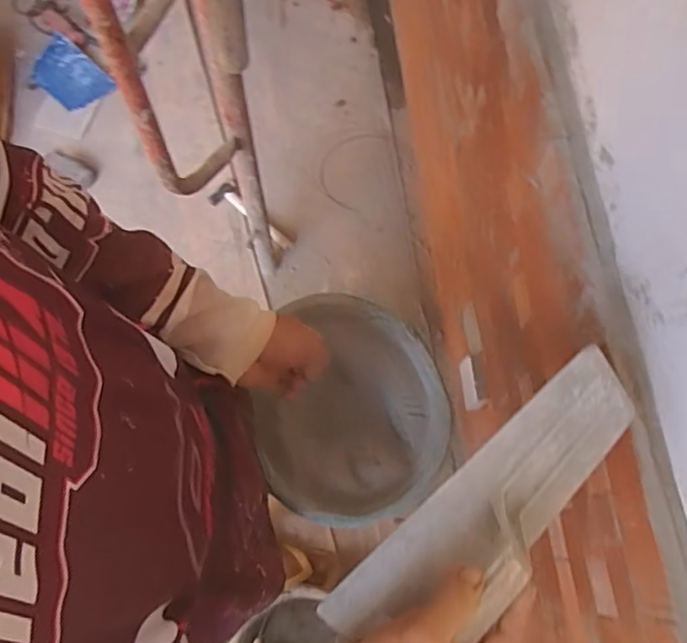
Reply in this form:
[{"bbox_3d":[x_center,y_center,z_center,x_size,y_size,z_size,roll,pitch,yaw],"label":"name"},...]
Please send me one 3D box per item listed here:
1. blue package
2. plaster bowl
[{"bbox_3d":[-0.755,-0.677,1.721,0.209,0.062,0.150,35,76,13],"label":"blue package"},{"bbox_3d":[0.005,0.111,0.794,0.238,0.085,0.277,-19,72,-4],"label":"plaster bowl"}]

